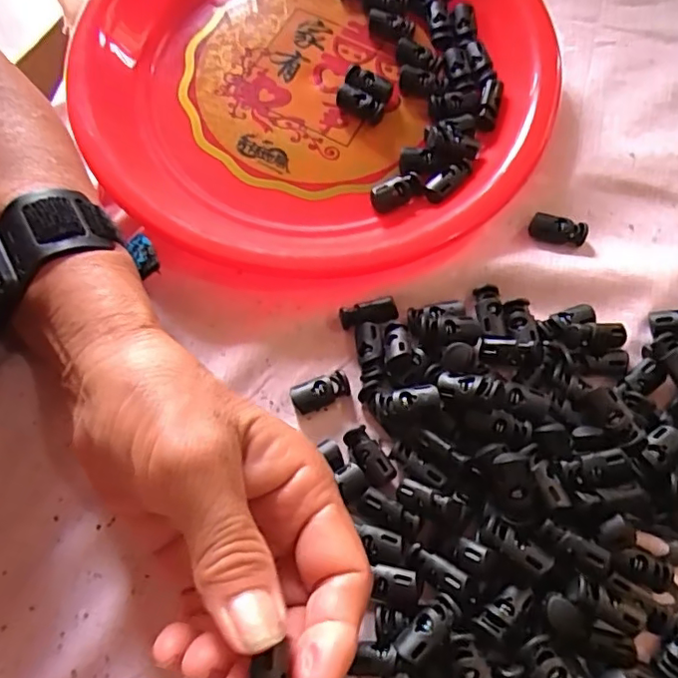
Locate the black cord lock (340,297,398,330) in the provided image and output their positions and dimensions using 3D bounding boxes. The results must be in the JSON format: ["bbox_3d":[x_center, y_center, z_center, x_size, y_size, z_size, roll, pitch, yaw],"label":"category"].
[{"bbox_3d":[0.014,-0.012,0.275,0.026,0.006,0.011,-15,66,-4],"label":"black cord lock"}]

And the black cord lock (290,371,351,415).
[{"bbox_3d":[-0.008,0.025,0.267,0.027,0.008,0.013,-24,67,-8],"label":"black cord lock"}]

